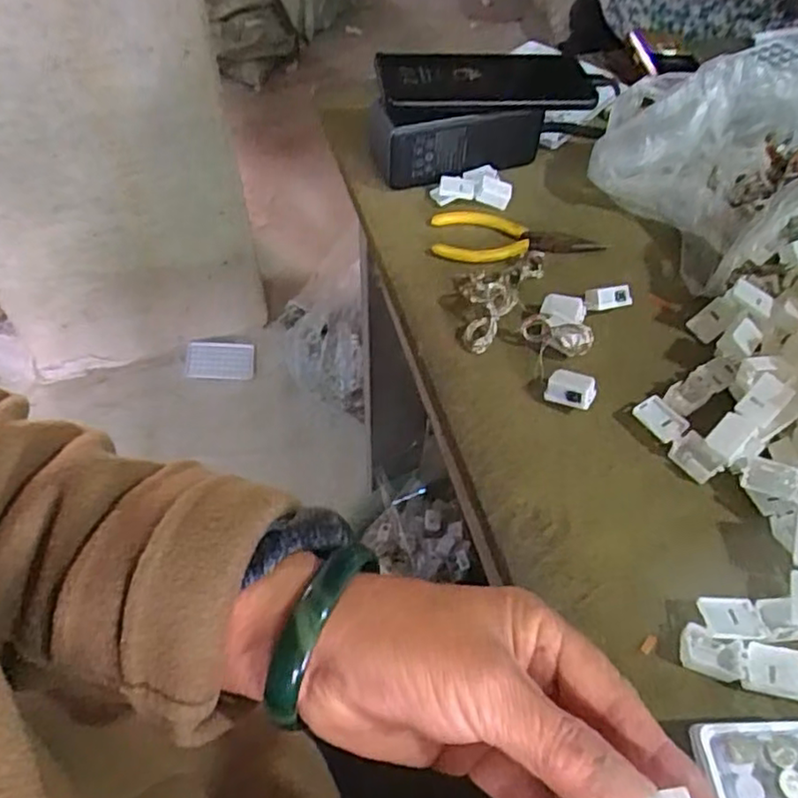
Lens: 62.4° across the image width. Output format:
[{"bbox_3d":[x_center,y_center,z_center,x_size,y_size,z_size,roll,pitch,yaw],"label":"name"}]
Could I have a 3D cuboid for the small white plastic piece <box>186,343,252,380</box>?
[{"bbox_3d":[-0.354,-0.075,1.305,0.134,0.009,0.072,2,81,4],"label":"small white plastic piece"}]

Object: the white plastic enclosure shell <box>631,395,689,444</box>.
[{"bbox_3d":[0.152,0.012,0.381,0.020,0.004,0.028,-34,64,-11],"label":"white plastic enclosure shell"}]

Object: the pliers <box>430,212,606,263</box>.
[{"bbox_3d":[0.086,-0.118,0.481,0.121,0.008,0.051,2,53,1],"label":"pliers"}]

